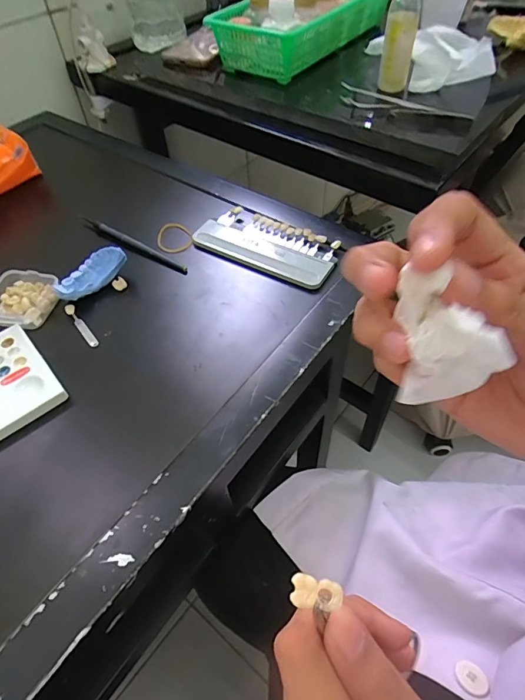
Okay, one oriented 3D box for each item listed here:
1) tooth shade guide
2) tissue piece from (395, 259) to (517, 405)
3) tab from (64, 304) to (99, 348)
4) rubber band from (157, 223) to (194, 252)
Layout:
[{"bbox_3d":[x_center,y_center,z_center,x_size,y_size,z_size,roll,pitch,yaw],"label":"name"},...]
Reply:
[{"bbox_3d":[0.006,-0.109,0.436,0.144,0.008,0.071,24,57,20],"label":"tooth shade guide"},{"bbox_3d":[0.061,-0.004,0.144,0.023,0.043,0.032,-9,53,-3],"label":"tissue piece"},{"bbox_3d":[-0.162,-0.022,0.378,0.009,0.005,0.058,-32,57,-20],"label":"tab"},{"bbox_3d":[-0.096,-0.124,0.464,0.040,0.005,0.047,-13,52,-6],"label":"rubber band"}]

